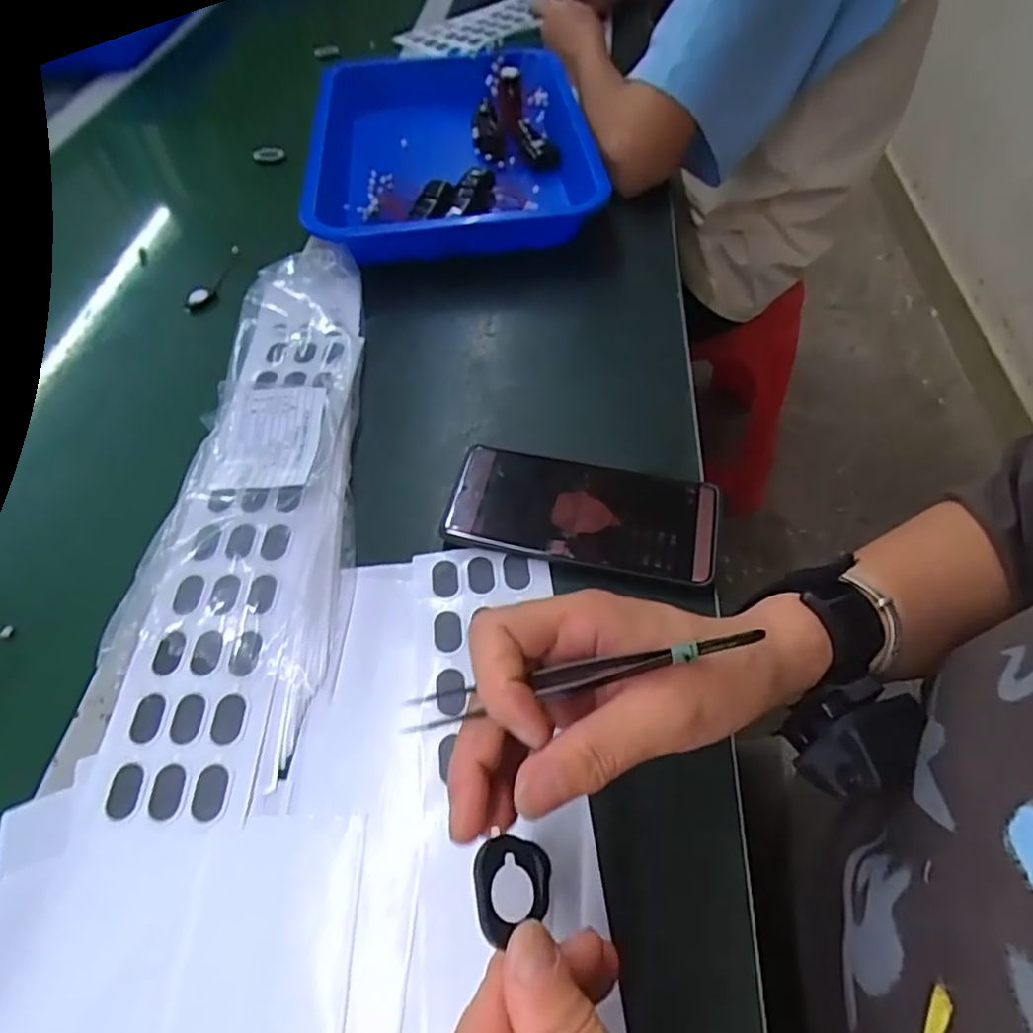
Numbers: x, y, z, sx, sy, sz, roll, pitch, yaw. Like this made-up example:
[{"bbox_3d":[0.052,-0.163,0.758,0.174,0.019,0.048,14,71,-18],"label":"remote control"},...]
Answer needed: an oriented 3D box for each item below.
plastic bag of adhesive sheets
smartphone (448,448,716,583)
[{"bbox_3d":[-0.164,-0.049,0.412,0.120,0.030,0.408,0,54,1],"label":"plastic bag of adhesive sheets"},{"bbox_3d":[0.040,-0.003,0.383,0.161,0.011,0.073,10,55,9],"label":"smartphone"}]

